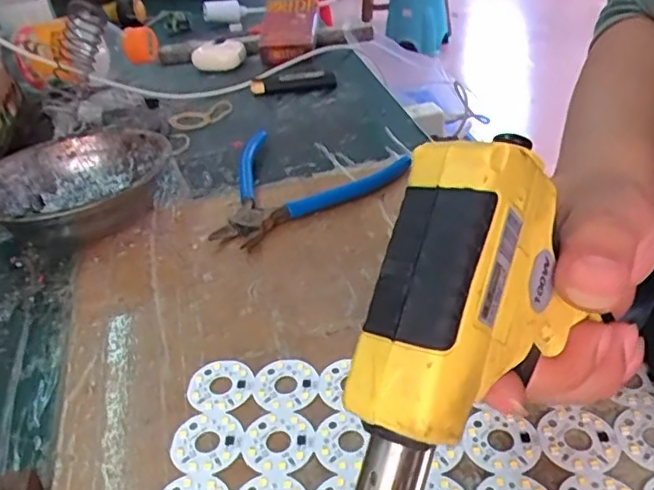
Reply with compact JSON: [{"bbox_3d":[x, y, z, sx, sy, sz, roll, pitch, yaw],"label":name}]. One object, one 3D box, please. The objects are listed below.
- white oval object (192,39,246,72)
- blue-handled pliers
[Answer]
[{"bbox_3d":[-0.112,-0.198,0.623,0.054,0.018,0.033,-12,37,-7],"label":"white oval object"},{"bbox_3d":[-0.034,-0.051,0.429,0.148,0.014,0.119,-28,42,-27],"label":"blue-handled pliers"}]

